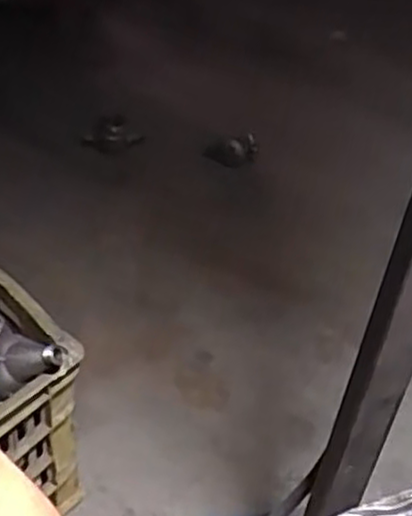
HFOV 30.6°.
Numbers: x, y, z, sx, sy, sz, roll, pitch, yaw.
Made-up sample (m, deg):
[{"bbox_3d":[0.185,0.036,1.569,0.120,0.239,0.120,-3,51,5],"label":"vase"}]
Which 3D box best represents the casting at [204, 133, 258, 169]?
[{"bbox_3d":[0.055,-0.235,1.698,0.045,0.070,0.150,-29,15,-37],"label":"casting"}]

